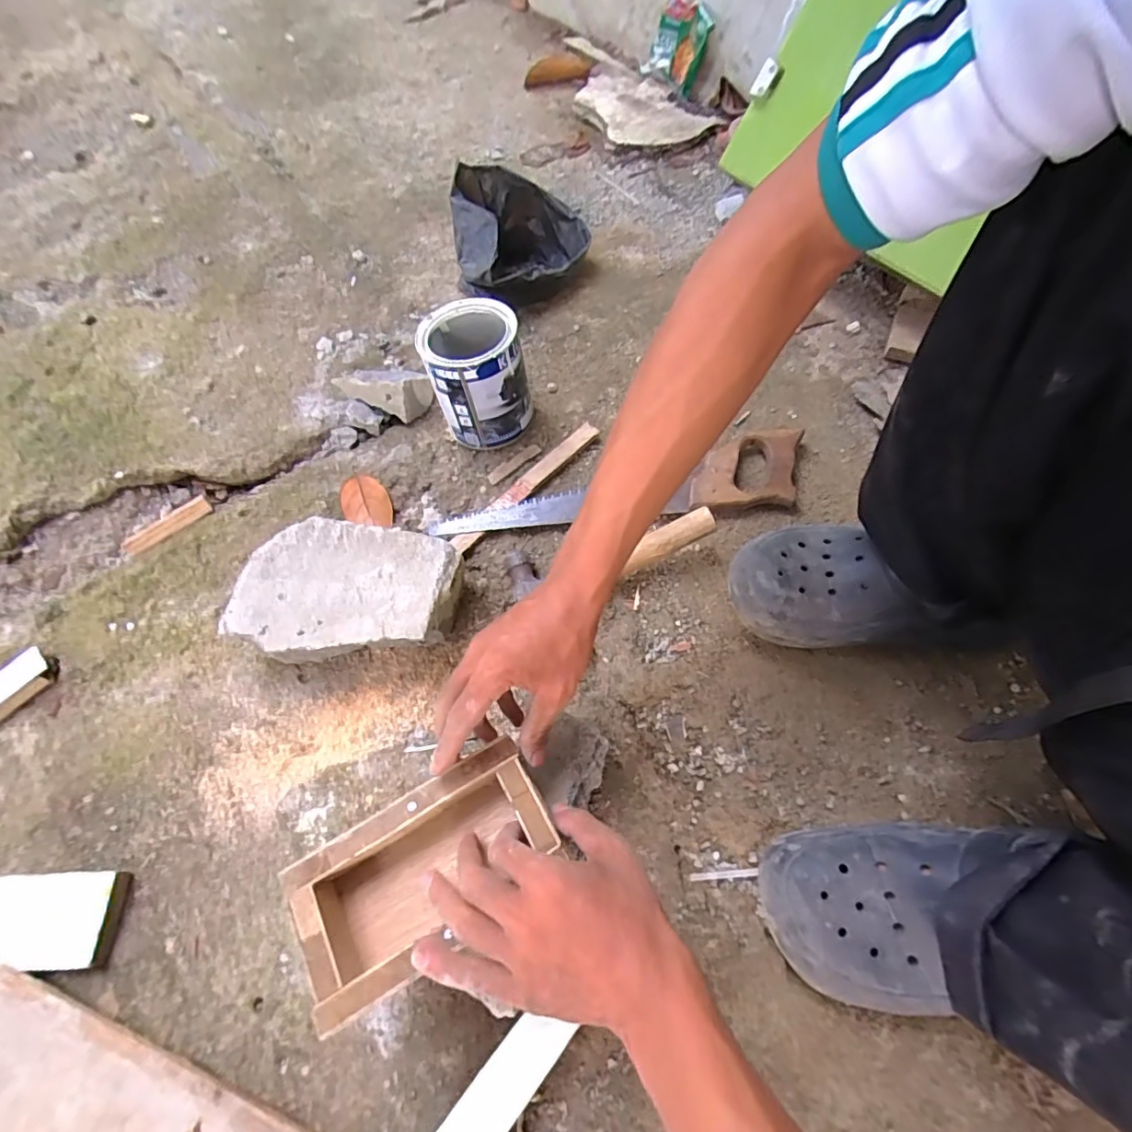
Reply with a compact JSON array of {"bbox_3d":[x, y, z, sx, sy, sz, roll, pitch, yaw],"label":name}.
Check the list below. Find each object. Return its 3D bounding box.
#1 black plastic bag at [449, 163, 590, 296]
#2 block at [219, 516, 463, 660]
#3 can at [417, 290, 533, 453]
[{"bbox_3d":[-0.060,-0.453,0.769,0.184,0.118,0.167,-7,64,-1],"label":"black plastic bag"},{"bbox_3d":[-0.207,0.035,0.544,0.200,0.077,0.142,7,64,6],"label":"block"},{"bbox_3d":[-0.102,-0.218,0.640,0.103,0.134,0.108,-1,64,2],"label":"can"}]

